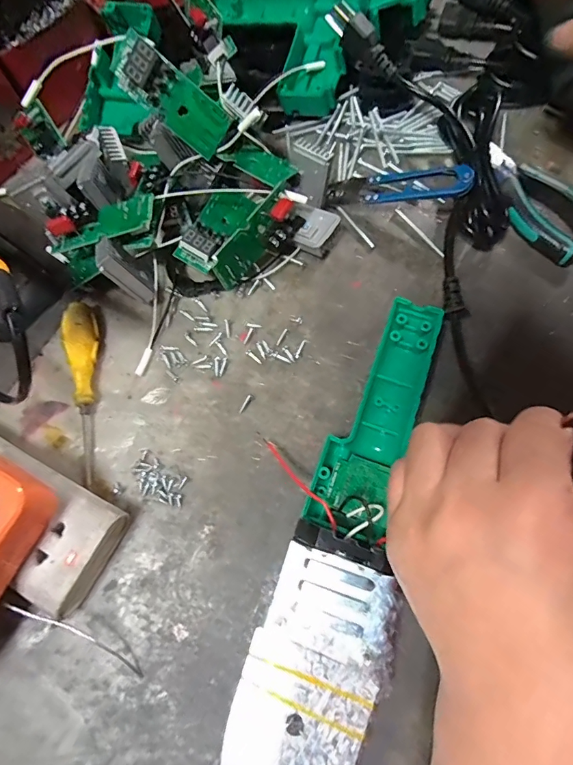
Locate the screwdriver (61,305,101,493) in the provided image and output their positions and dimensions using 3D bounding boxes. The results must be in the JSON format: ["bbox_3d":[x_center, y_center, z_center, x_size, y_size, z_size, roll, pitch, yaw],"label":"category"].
[{"bbox_3d":[-0.140,0.003,0.285,0.021,0.020,0.127,-14,69,-3],"label":"screwdriver"}]

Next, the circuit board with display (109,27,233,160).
[{"bbox_3d":[-0.078,-0.194,0.279,0.033,0.079,0.013,-51,28,17],"label":"circuit board with display"}]

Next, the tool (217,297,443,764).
[{"bbox_3d":[0.029,0.100,0.215,0.063,0.034,0.329,17,72,9],"label":"tool"}]

